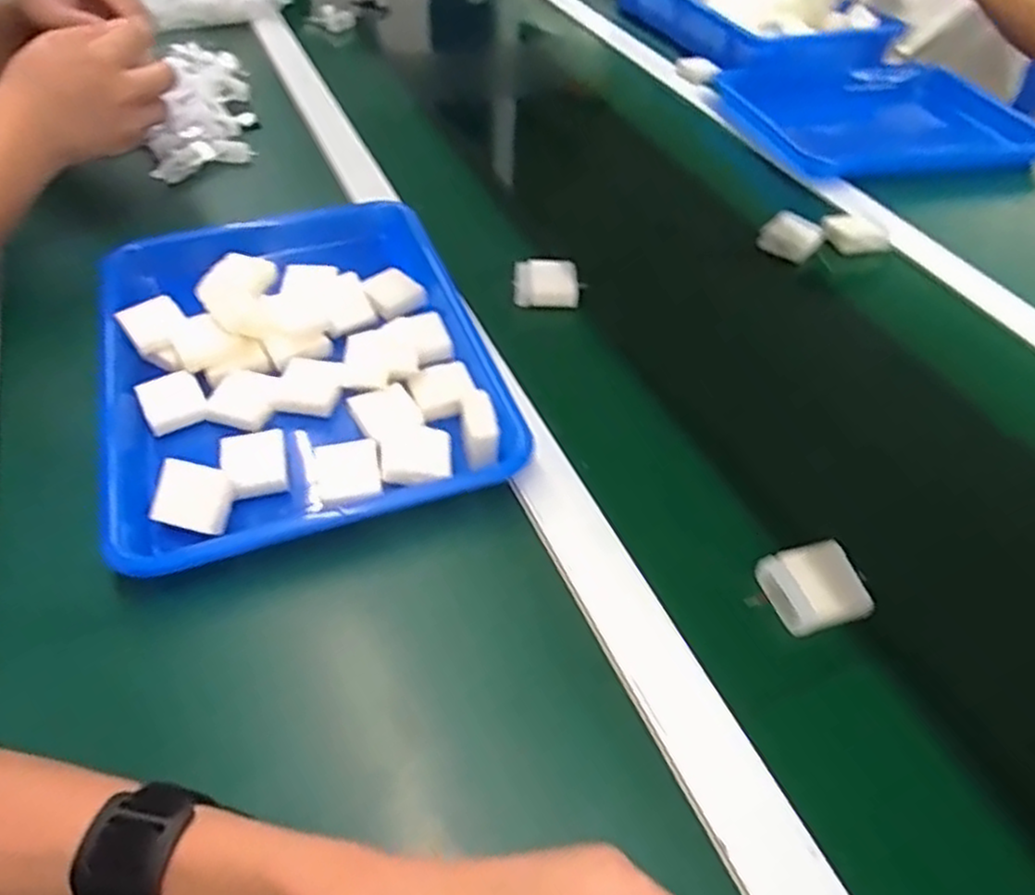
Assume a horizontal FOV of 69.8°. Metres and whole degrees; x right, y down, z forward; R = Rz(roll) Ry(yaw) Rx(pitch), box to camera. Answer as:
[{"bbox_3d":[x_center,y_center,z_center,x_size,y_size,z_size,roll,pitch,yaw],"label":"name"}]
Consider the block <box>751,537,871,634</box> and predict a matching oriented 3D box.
[{"bbox_3d":[0.166,0.079,0.415,0.050,0.016,0.046,-11,48,-16],"label":"block"}]

